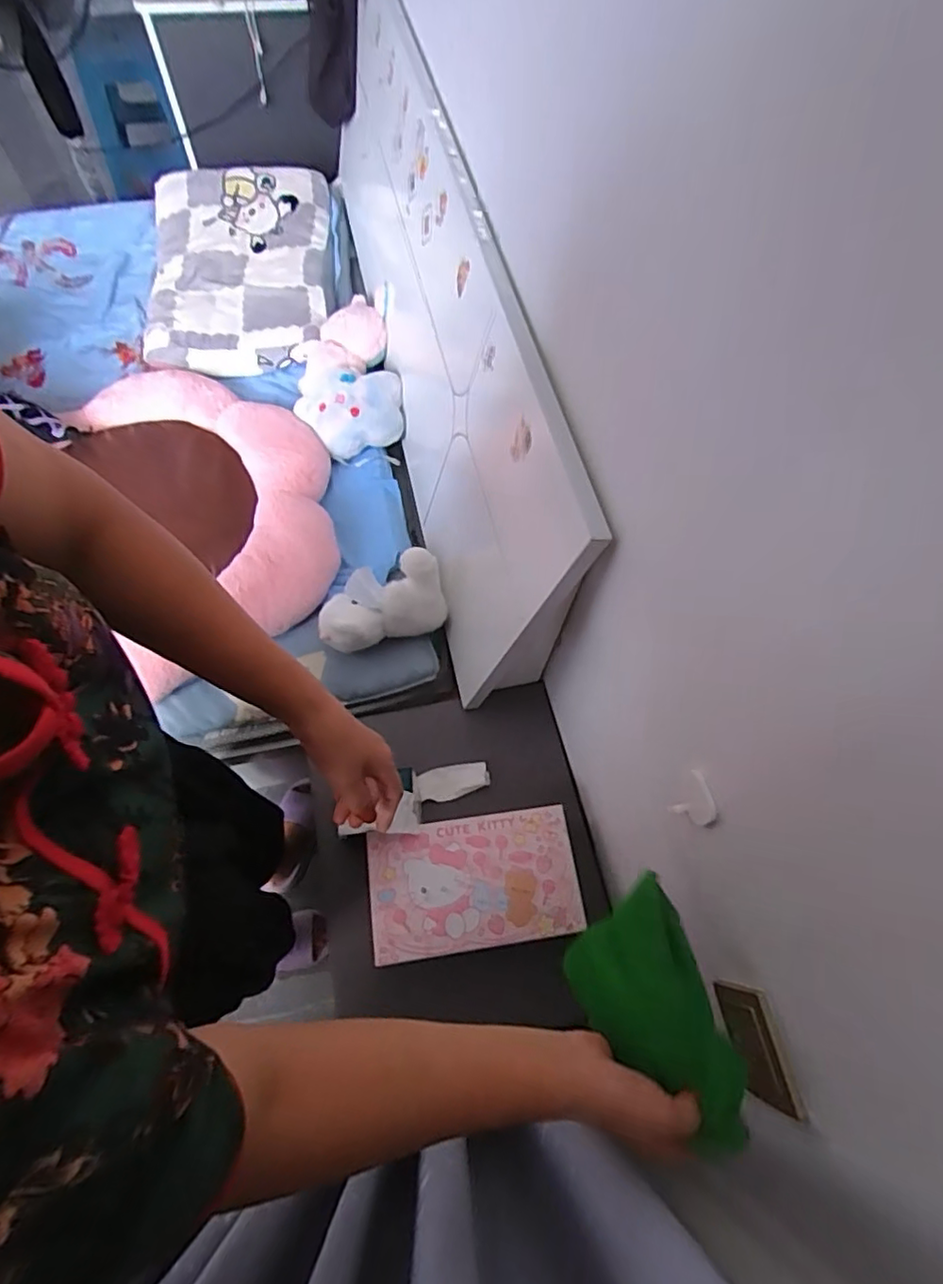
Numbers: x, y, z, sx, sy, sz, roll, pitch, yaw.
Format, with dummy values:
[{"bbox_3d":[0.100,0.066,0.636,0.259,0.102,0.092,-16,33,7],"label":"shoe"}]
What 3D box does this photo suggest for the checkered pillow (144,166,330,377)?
[{"bbox_3d":[-0.575,-0.946,1.479,0.456,0.082,0.736,-9,64,-4],"label":"checkered pillow"}]

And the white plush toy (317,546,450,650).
[{"bbox_3d":[-0.150,-0.071,0.966,0.206,0.120,0.125,-11,64,-4],"label":"white plush toy"}]

